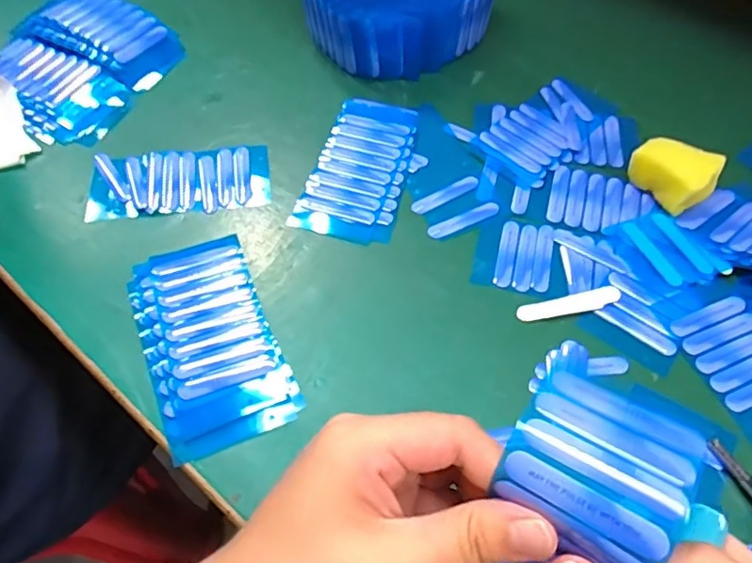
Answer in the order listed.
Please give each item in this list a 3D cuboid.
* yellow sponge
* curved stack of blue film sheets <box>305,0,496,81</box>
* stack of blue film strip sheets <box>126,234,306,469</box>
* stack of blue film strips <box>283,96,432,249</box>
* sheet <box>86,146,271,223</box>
[{"bbox_3d":[0.197,-0.072,0.375,0.049,0.028,0.049,-39,65,-22],"label":"yellow sponge"},{"bbox_3d":[0.019,-0.221,0.451,0.146,0.054,0.117,-1,57,-1],"label":"curved stack of blue film sheets"},{"bbox_3d":[-0.096,0.029,0.320,0.070,0.012,0.131,-21,60,-13],"label":"stack of blue film strip sheets"},{"bbox_3d":[-0.007,-0.080,0.393,0.066,0.006,0.126,14,58,9],"label":"stack of blue film strips"},{"bbox_3d":[-0.133,-0.068,0.384,0.117,0.004,0.054,-5,57,-3],"label":"sheet"}]

